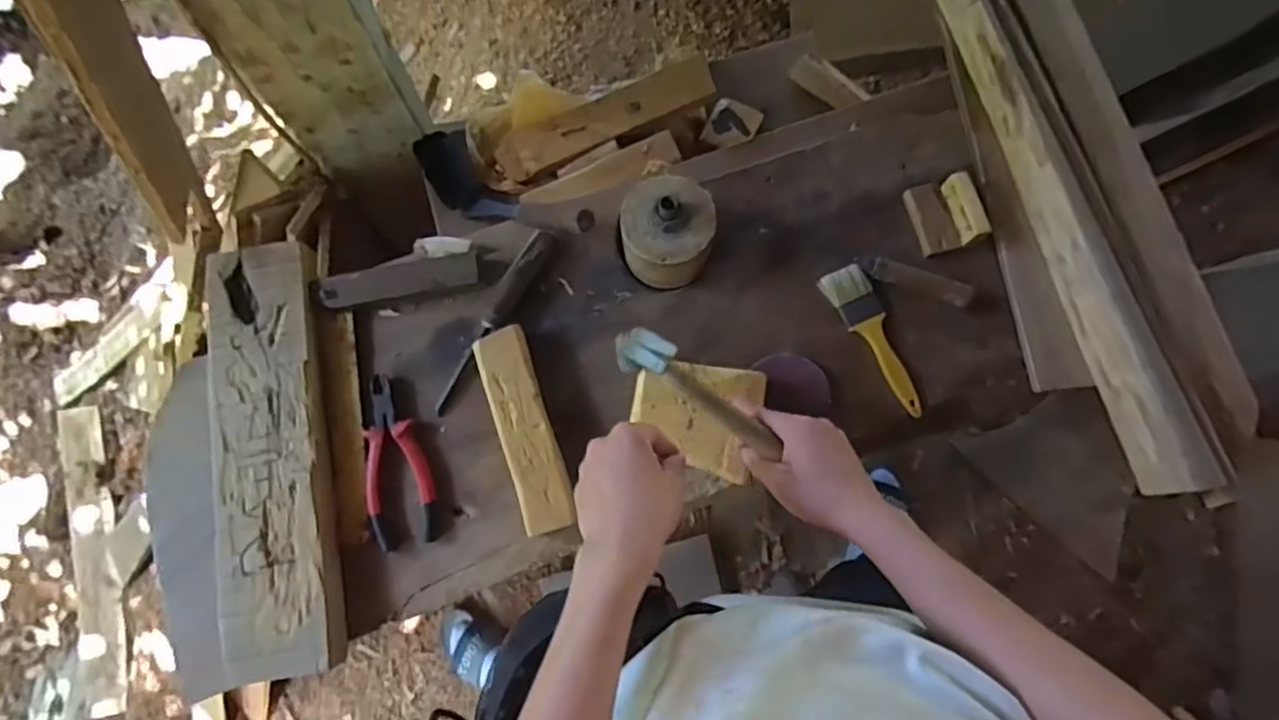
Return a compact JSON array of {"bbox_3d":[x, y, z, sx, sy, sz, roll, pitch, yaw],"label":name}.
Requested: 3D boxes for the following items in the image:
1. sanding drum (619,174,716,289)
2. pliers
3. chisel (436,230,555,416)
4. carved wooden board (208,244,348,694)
[{"bbox_3d":[0.029,-0.142,0.696,0.095,0.097,0.104,0,77,0],"label":"sanding drum"},{"bbox_3d":[-0.265,0.105,0.690,0.069,0.020,0.188,-12,77,-3],"label":"pliers"},{"bbox_3d":[-0.159,-0.046,0.703,0.022,0.036,0.231,29,78,6],"label":"chisel"},{"bbox_3d":[-0.389,0.094,0.676,0.114,0.025,0.449,-12,77,-3],"label":"carved wooden board"}]

